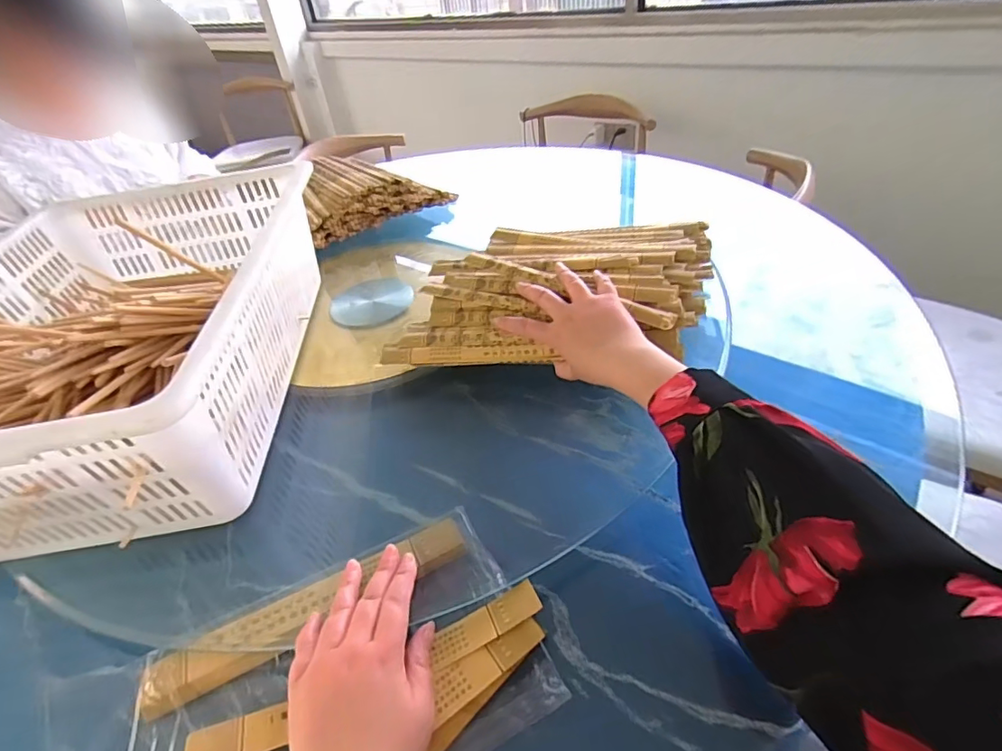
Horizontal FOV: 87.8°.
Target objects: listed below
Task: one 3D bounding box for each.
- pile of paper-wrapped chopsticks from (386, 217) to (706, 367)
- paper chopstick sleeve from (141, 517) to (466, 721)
[{"bbox_3d":[0.071,-0.105,0.604,0.377,0.065,0.234,-3,40,6],"label":"pile of paper-wrapped chopsticks"},{"bbox_3d":[-0.148,0.186,0.419,0.256,0.013,0.039,-24,42,-18],"label":"paper chopstick sleeve"}]

